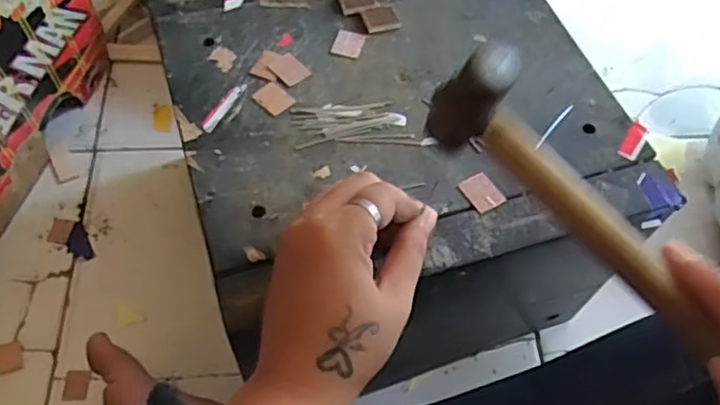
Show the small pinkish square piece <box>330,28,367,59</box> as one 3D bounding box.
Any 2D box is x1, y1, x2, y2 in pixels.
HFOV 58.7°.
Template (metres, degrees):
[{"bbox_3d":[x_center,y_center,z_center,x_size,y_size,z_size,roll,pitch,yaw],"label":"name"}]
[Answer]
[{"bbox_3d":[-0.008,-0.109,0.439,0.019,0.004,0.025,17,59,5],"label":"small pinkish square piece"}]

